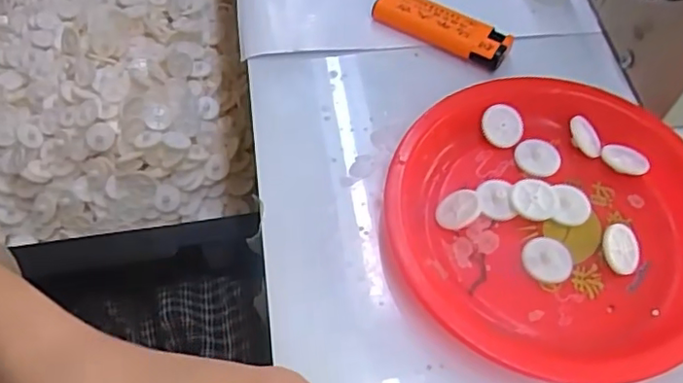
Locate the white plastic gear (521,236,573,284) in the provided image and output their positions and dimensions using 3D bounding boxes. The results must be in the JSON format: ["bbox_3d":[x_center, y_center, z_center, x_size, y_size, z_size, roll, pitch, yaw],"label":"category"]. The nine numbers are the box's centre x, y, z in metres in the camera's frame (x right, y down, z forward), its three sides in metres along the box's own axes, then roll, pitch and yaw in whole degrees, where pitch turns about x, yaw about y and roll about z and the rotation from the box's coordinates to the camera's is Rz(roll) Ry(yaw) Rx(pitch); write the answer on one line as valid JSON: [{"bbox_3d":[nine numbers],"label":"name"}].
[{"bbox_3d":[0.094,0.031,0.277,0.022,0.004,0.021,-1,59,1],"label":"white plastic gear"}]

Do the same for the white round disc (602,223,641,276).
[{"bbox_3d":[0.126,0.026,0.274,0.019,0.004,0.022,-31,94,-12],"label":"white round disc"}]

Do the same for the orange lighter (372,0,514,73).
[{"bbox_3d":[0.056,-0.092,0.346,0.079,0.014,0.022,27,63,17],"label":"orange lighter"}]

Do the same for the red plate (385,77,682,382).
[{"bbox_3d":[0.100,0.010,0.282,0.147,0.017,0.143,-1,59,1],"label":"red plate"}]

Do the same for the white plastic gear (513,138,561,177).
[{"bbox_3d":[0.098,-0.017,0.306,0.020,0.004,0.021,-1,59,1],"label":"white plastic gear"}]

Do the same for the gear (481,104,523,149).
[{"bbox_3d":[0.082,-0.034,0.312,0.022,0.004,0.022,1,82,-7],"label":"gear"}]

